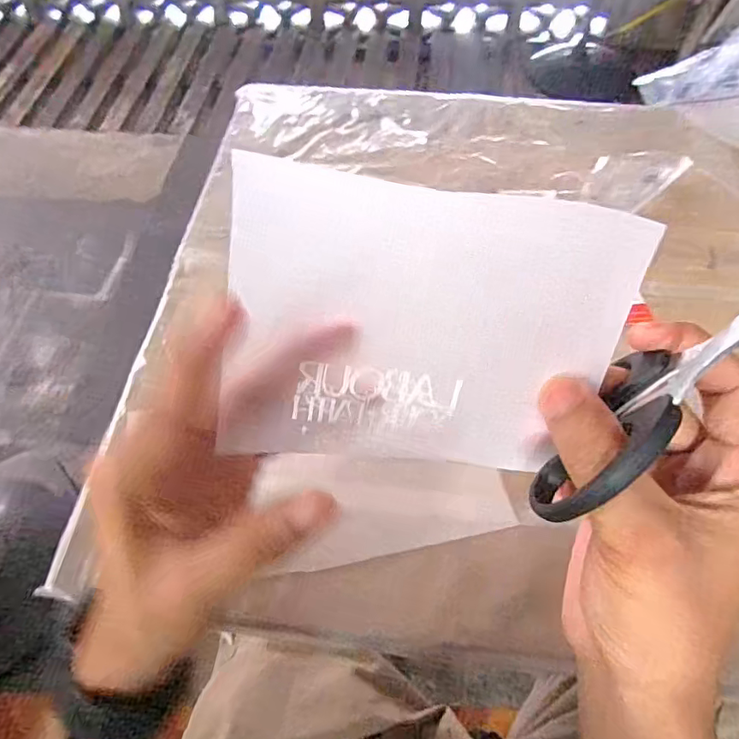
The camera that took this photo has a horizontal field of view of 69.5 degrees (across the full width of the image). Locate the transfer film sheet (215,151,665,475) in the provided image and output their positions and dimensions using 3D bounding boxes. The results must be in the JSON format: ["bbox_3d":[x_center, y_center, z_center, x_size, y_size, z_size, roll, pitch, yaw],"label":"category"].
[{"bbox_3d":[0.020,-0.012,0.191,0.135,0.102,0.018,6,17,-7],"label":"transfer film sheet"}]

